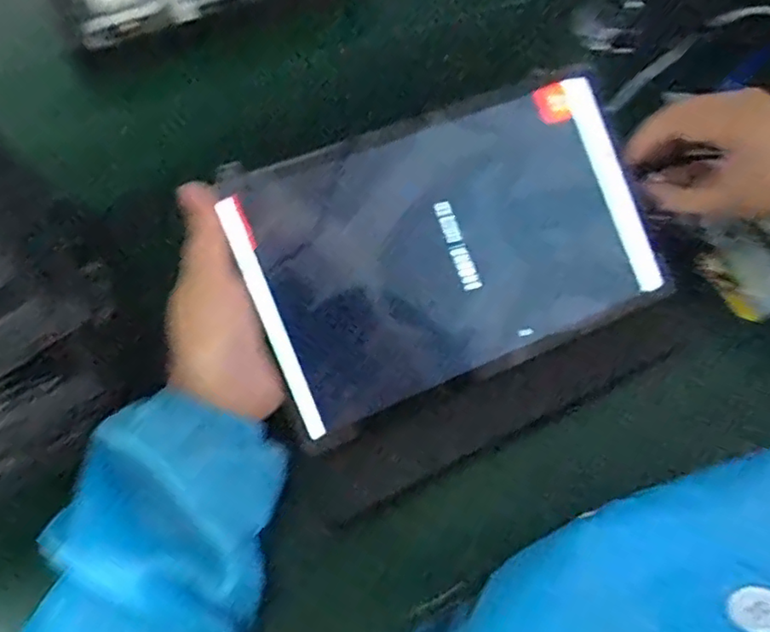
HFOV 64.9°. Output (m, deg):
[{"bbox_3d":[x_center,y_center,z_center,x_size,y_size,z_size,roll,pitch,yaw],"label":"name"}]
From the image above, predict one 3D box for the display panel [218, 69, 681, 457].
[{"bbox_3d":[0.041,-0.041,0.344,0.228,0.010,0.145,-23,92,-10],"label":"display panel"}]

